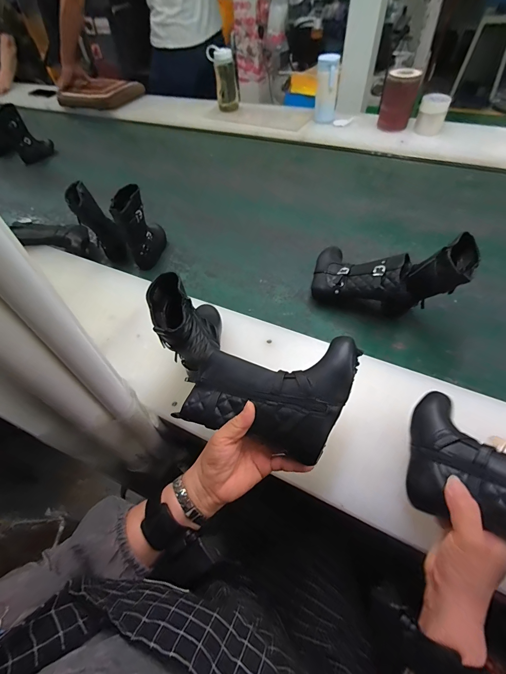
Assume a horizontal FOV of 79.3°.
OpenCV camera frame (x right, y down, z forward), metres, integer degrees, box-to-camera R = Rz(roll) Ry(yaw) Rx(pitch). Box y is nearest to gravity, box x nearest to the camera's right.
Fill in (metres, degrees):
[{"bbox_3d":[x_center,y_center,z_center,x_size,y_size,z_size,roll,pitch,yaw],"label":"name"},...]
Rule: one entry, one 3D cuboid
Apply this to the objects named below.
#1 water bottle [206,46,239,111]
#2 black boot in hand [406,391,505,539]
[{"bbox_3d":[-0.112,-1.004,1.212,0.102,0.211,0.092,-8,52,0],"label":"water bottle"},{"bbox_3d":[0.276,0.148,0.331,0.184,0.072,0.138,3,58,49],"label":"black boot in hand"}]

